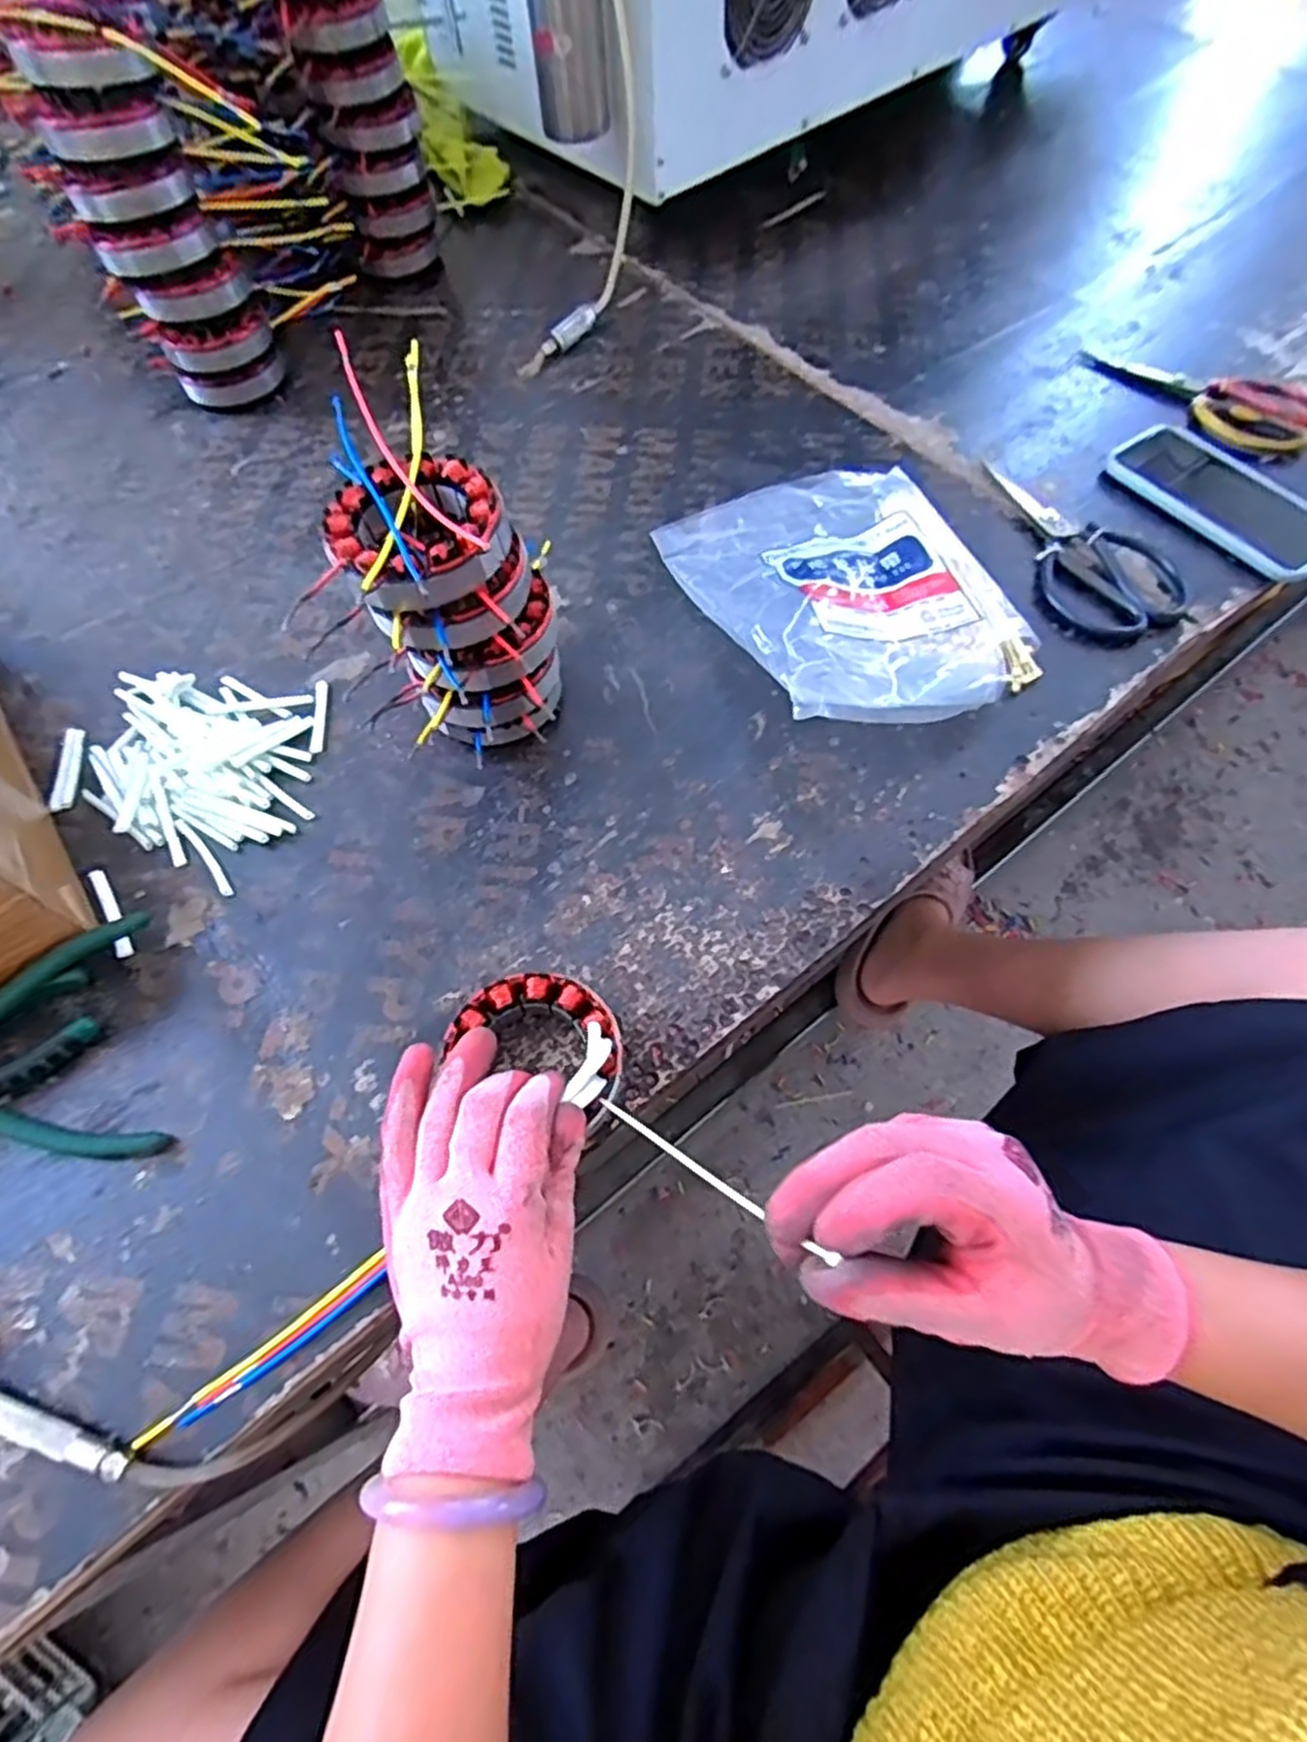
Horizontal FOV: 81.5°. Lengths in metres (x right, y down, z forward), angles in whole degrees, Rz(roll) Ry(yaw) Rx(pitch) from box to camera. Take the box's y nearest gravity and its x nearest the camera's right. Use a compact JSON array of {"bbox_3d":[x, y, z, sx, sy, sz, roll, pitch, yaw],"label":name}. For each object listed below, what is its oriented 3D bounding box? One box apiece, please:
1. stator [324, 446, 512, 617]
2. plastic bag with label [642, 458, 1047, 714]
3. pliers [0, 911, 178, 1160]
[{"bbox_3d":[-0.116,-0.170,0.378,0.086,0.035,0.084,-10,63,-5],"label":"stator"},{"bbox_3d":[0.135,-0.204,0.520,0.198,0.061,0.248,-18,64,-9],"label":"plastic bag with label"},{"bbox_3d":[-0.344,0.104,0.378,0.173,0.032,0.125,-18,64,-9],"label":"pliers"}]

